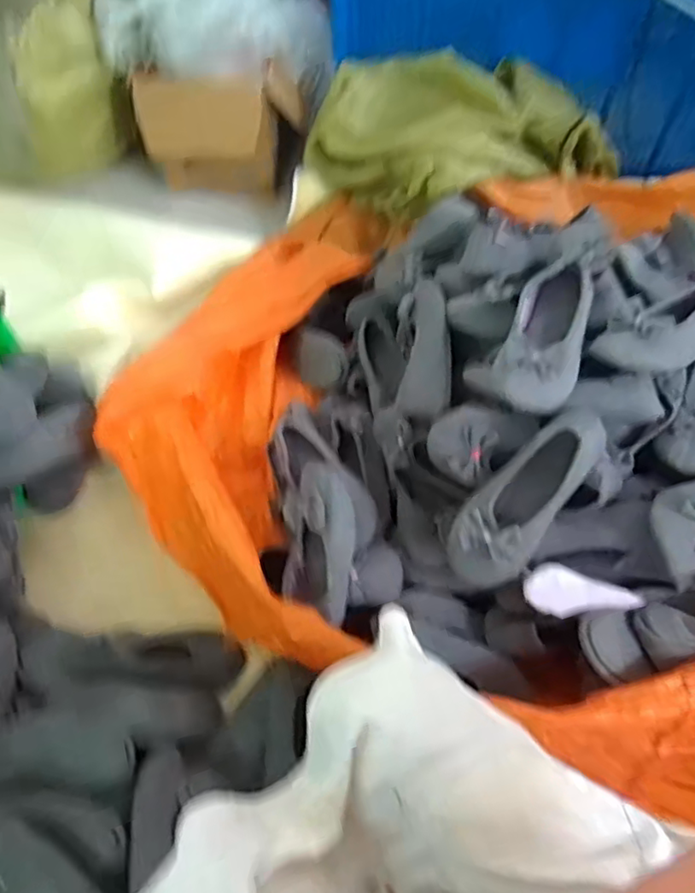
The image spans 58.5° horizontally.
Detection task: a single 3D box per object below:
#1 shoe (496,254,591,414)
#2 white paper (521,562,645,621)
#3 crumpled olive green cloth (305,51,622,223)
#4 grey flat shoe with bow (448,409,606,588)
[{"bbox_3d":[0.251,-0.140,0.777,0.094,0.057,0.225,18,60,11],"label":"shoe"},{"bbox_3d":[0.292,0.185,0.764,0.165,0.068,0.035,14,57,-16],"label":"white paper"},{"bbox_3d":[0.226,-0.663,1.321,0.497,0.175,0.489,-30,63,-17],"label":"crumpled olive green cloth"},{"bbox_3d":[0.209,0.059,0.733,0.095,0.068,0.244,41,99,22],"label":"grey flat shoe with bow"}]

